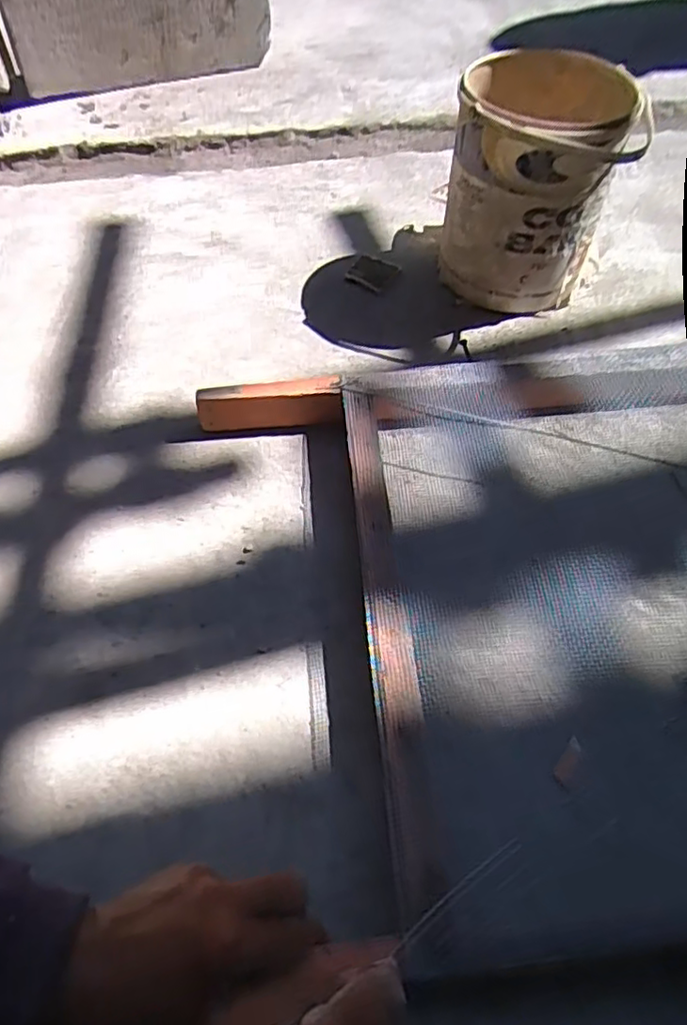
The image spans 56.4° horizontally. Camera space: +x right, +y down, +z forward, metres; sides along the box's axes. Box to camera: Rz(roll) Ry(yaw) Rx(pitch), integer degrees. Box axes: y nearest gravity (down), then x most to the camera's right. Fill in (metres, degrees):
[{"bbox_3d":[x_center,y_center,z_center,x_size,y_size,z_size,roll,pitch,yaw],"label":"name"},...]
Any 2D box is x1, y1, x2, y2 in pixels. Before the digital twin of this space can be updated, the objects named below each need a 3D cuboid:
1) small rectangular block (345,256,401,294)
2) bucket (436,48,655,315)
[{"bbox_3d":[0.034,-0.286,0.767,0.052,0.005,0.052,26,60,16],"label":"small rectangular block"},{"bbox_3d":[0.199,-0.352,0.694,0.163,0.205,0.170,4,57,2],"label":"bucket"}]

